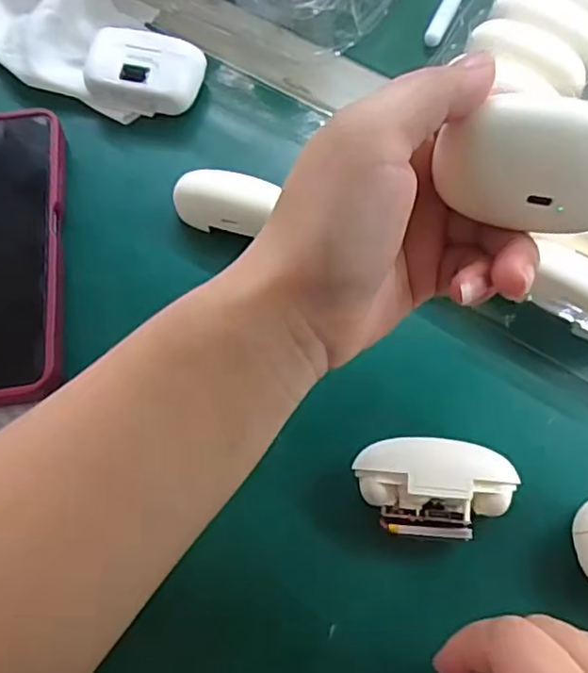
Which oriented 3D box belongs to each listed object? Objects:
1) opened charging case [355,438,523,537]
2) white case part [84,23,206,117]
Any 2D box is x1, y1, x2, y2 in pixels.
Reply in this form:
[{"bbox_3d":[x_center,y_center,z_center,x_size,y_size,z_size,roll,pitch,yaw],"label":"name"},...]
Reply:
[{"bbox_3d":[0.059,0.064,0.264,0.063,0.026,0.039,4,66,2],"label":"opened charging case"},{"bbox_3d":[-0.084,-0.148,0.357,0.061,0.026,0.043,13,67,6],"label":"white case part"}]

